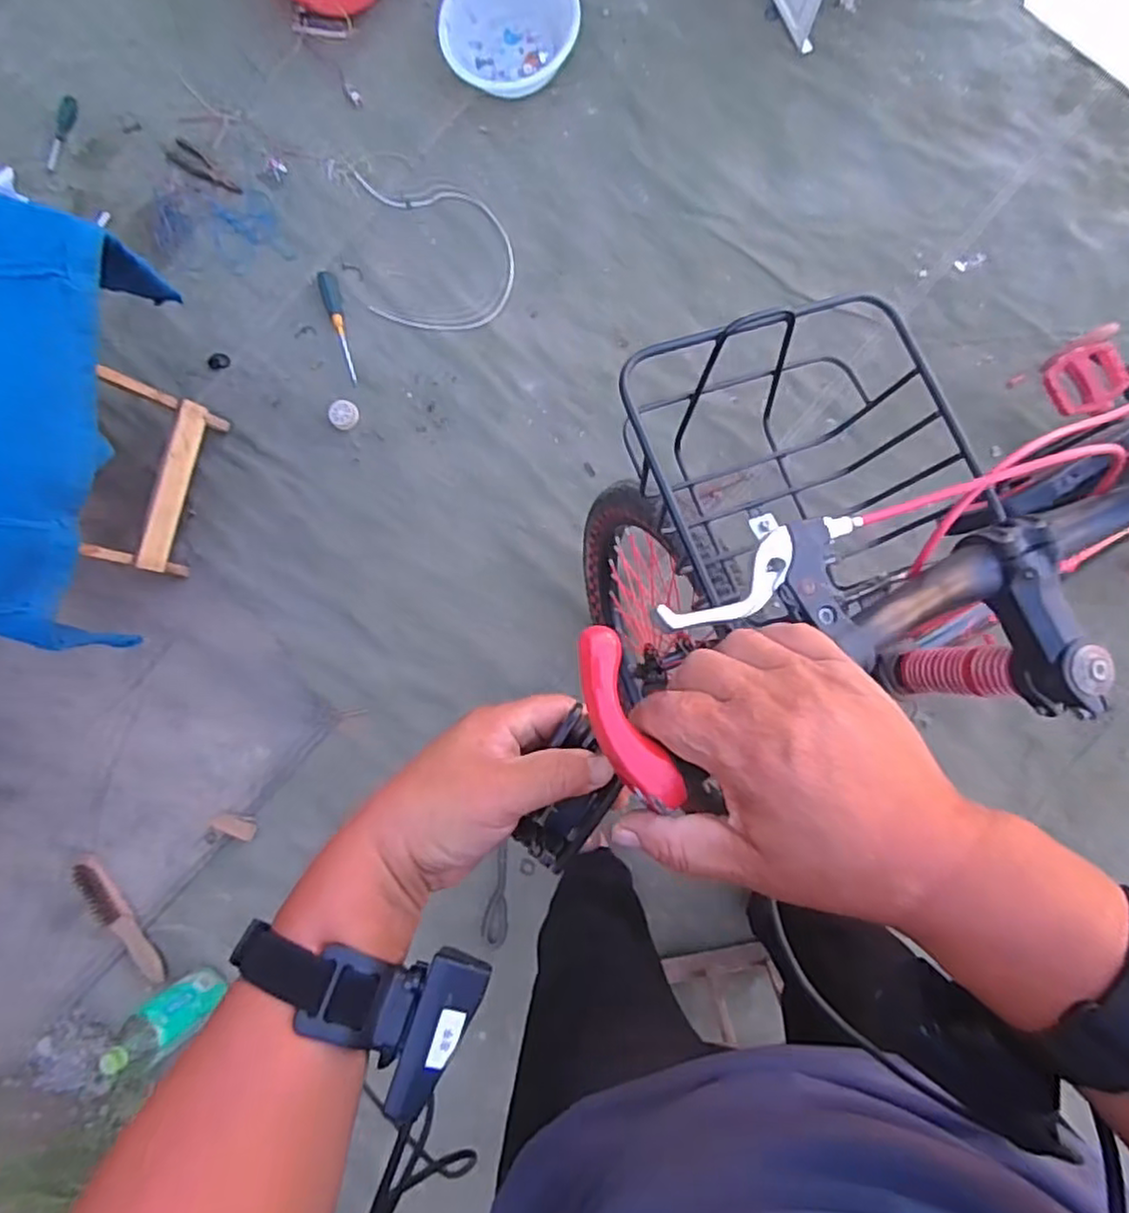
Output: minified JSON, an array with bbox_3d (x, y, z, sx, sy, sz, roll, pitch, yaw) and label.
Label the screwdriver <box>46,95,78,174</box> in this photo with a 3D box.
[{"bbox_3d":[-0.903,-0.843,1.223,0.032,0.020,0.147,12,87,7],"label":"screwdriver"}]

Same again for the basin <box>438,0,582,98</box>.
[{"bbox_3d":[-0.097,-1.016,1.195,0.235,0.091,0.188,8,86,6],"label":"basin"}]

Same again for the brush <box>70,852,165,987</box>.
[{"bbox_3d":[-0.805,0.568,1.238,0.066,0.024,0.261,-29,96,4],"label":"brush"}]

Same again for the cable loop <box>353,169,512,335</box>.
[{"bbox_3d":[-0.244,-0.622,1.223,0.313,0.006,0.247,12,89,0],"label":"cable loop"}]

